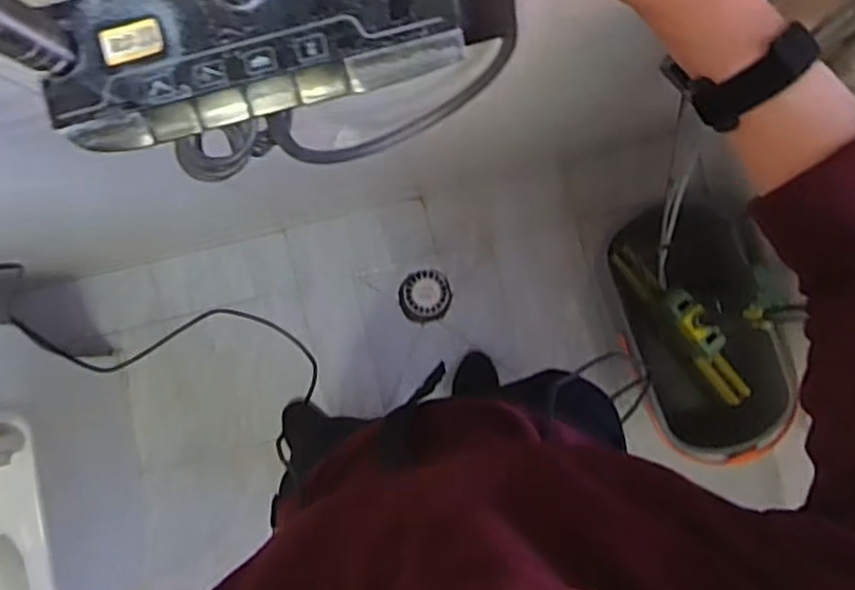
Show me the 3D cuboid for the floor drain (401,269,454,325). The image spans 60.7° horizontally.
[{"bbox_3d":[-0.003,0.002,1.503,0.106,0.013,0.110,2,89,-2],"label":"floor drain"}]

